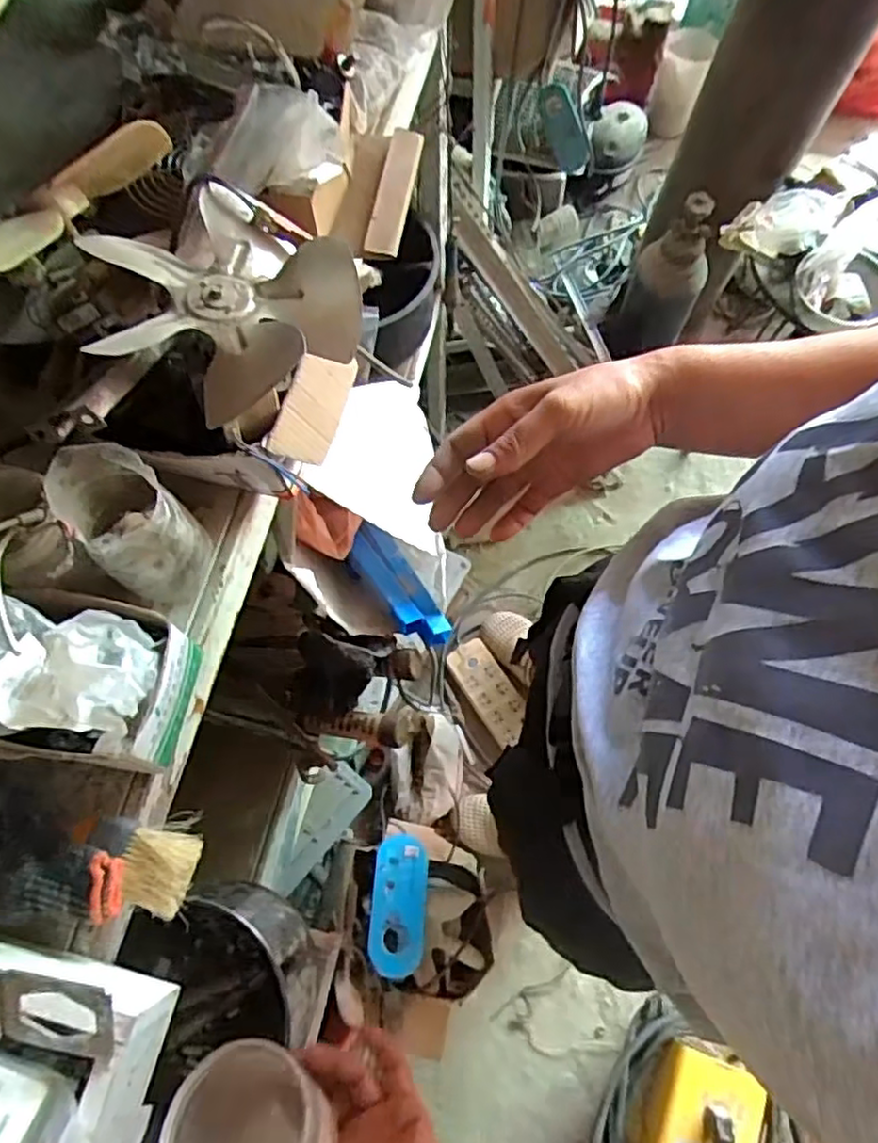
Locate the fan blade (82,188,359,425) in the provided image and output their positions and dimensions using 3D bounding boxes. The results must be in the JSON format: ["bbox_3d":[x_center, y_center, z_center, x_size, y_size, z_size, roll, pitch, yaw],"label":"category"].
[{"bbox_3d":[-0.133,-0.163,0.406,0.152,0.046,0.146,0,71,0],"label":"fan blade"}]

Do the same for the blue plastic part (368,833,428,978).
[{"bbox_3d":[-0.057,0.473,0.974,0.077,0.018,0.191,10,46,-7],"label":"blue plastic part"}]

